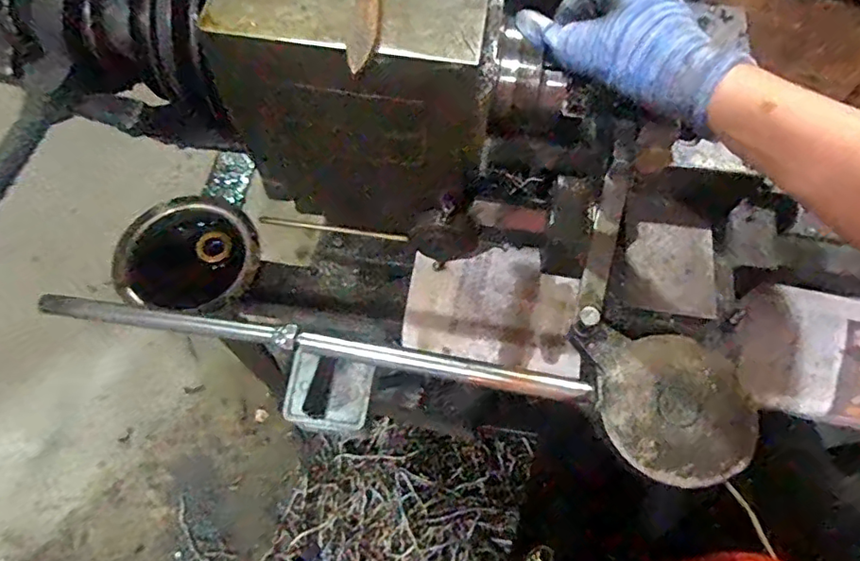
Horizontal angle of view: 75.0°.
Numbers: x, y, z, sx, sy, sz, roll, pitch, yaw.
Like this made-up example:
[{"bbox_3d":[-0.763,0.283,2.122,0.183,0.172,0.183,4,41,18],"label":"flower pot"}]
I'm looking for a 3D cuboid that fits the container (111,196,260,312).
[{"bbox_3d":[-0.233,-0.020,0.548,0.121,0.052,0.119,1,65,-1],"label":"container"}]

